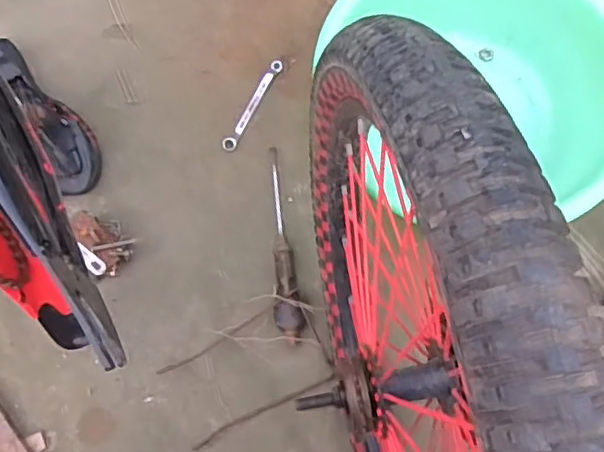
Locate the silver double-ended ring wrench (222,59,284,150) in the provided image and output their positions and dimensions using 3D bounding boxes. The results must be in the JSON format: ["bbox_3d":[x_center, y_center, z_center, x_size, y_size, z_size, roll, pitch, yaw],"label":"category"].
[{"bbox_3d":[-0.062,-0.154,0.770,0.016,0.007,0.137,28,76,6],"label":"silver double-ended ring wrench"}]

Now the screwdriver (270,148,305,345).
[{"bbox_3d":[-0.028,0.019,0.718,0.031,0.029,0.236,-8,75,-4],"label":"screwdriver"}]

